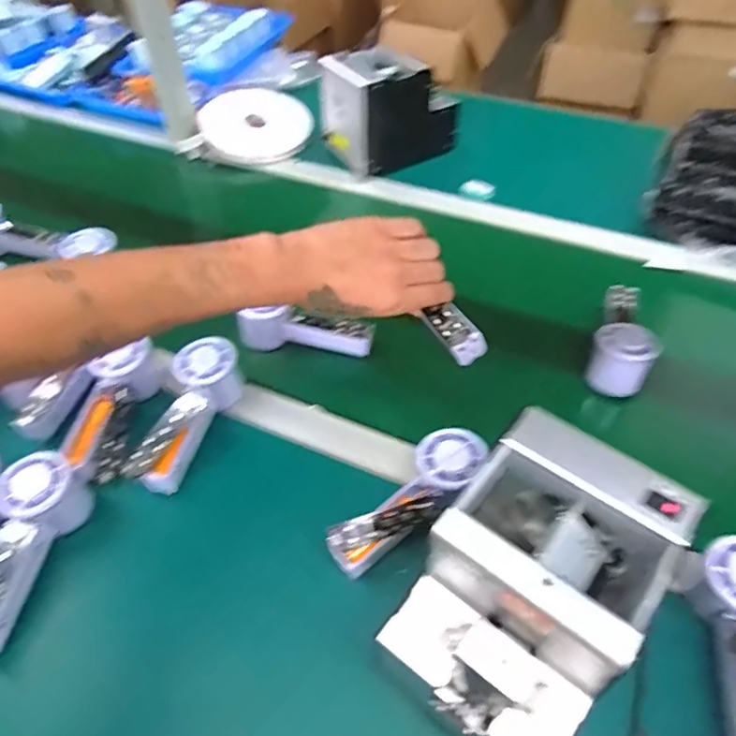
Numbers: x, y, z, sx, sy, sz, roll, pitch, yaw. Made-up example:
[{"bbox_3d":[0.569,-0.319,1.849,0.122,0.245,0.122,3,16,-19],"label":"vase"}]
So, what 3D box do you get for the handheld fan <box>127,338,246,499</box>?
[{"bbox_3d":[-0.174,0.041,0.549,0.056,0.053,0.157,14,63,13],"label":"handheld fan"}]

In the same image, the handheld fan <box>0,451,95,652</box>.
[{"bbox_3d":[-0.287,0.145,0.459,0.050,0.055,0.147,12,49,10],"label":"handheld fan"}]

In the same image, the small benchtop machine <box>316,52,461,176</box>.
[{"bbox_3d":[0.037,-0.412,0.902,0.182,0.139,0.126,-25,53,-20],"label":"small benchtop machine"}]

